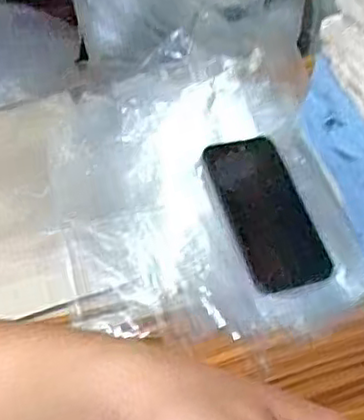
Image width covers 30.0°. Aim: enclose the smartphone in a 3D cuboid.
[{"bbox_3d":[0.083,0.001,0.671,0.076,0.010,0.167,-17,63,-9],"label":"smartphone"}]

